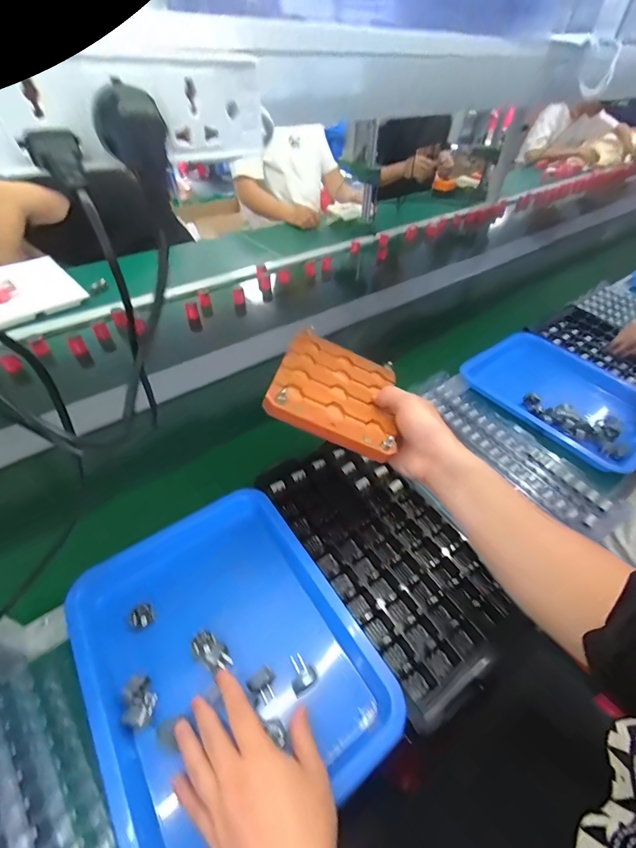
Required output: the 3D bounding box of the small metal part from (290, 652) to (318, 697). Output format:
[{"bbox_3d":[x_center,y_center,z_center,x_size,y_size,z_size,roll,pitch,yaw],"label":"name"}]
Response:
[{"bbox_3d":[-0.019,0.271,0.401,0.029,0.017,0.032,-28,52,-26],"label":"small metal part"}]

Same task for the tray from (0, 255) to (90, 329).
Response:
[{"bbox_3d":[-0.803,-0.350,0.958,0.305,0.041,0.327,-35,55,-30],"label":"tray"}]

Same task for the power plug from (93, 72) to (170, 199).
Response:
[{"bbox_3d":[-0.105,-0.159,0.209,0.033,0.049,0.035,-19,48,-19],"label":"power plug"}]

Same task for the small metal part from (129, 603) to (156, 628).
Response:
[{"bbox_3d":[-0.209,0.229,0.439,0.021,0.020,0.024,4,45,3],"label":"small metal part"}]

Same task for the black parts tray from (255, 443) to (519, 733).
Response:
[{"bbox_3d":[0.087,0.165,0.503,0.195,0.040,0.355,-25,50,-23],"label":"black parts tray"}]

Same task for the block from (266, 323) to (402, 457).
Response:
[{"bbox_3d":[0.025,-0.048,0.448,0.143,0.017,0.195,25,36,-8],"label":"block"}]

